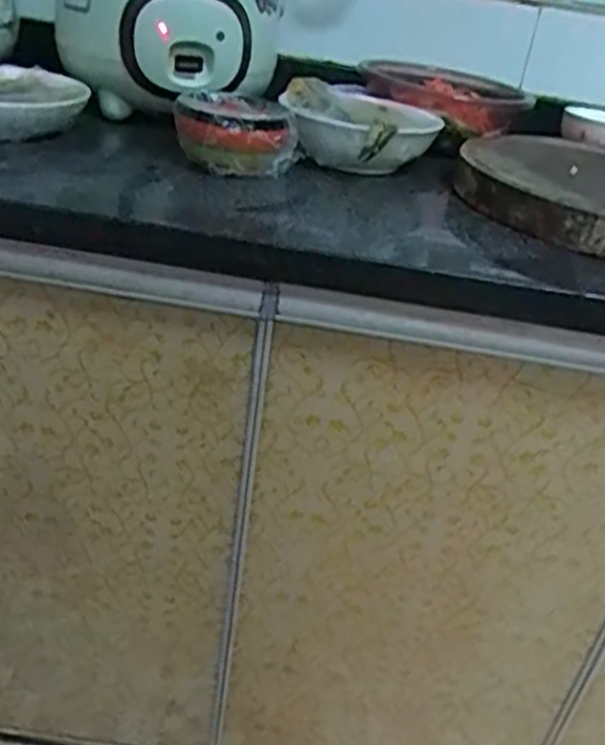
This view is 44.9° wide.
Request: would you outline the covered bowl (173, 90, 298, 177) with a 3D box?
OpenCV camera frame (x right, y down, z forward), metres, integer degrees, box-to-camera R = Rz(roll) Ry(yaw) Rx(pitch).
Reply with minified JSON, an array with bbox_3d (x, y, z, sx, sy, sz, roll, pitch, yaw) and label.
[{"bbox_3d":[-0.069,-0.243,0.745,0.119,0.057,0.120,4,31,-7],"label":"covered bowl"}]

